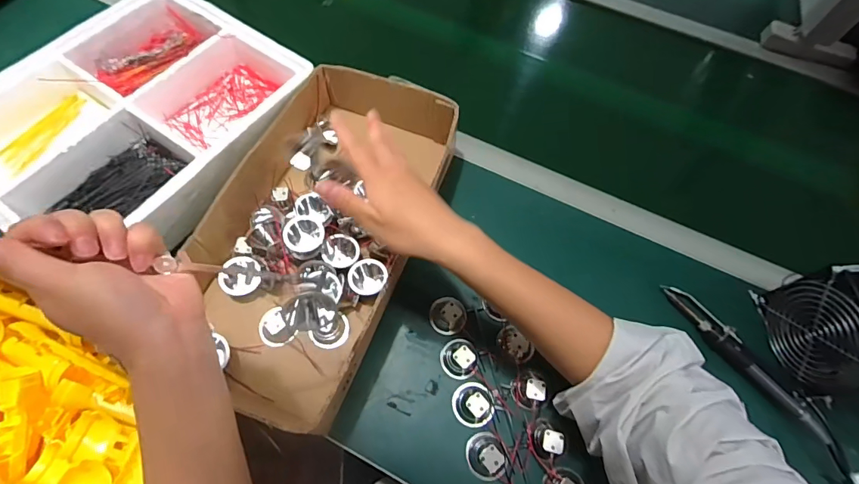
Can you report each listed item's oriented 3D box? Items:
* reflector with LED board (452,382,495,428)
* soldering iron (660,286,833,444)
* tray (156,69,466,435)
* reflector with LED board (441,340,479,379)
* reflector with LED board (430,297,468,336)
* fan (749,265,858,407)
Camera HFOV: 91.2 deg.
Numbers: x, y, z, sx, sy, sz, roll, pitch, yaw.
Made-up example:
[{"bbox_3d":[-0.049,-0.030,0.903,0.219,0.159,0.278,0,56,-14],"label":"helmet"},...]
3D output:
[{"bbox_3d":[0.050,0.177,0.459,0.044,0.034,0.045,-4,64,-6],"label":"reflector with LED board"},{"bbox_3d":[0.360,0.128,0.485,0.029,0.029,0.205,-30,69,-17],"label":"soldering iron"},{"bbox_3d":[-0.130,-0.021,0.513,0.221,0.083,0.422,22,64,7],"label":"tray"},{"bbox_3d":[0.035,0.131,0.479,0.043,0.030,0.043,2,63,-3],"label":"reflector with LED board"},{"bbox_3d":[0.023,0.085,0.500,0.043,0.025,0.043,2,63,-3],"label":"reflector with LED board"},{"bbox_3d":[0.431,0.098,0.445,0.052,0.122,0.123,1,63,-3],"label":"fan"}]

